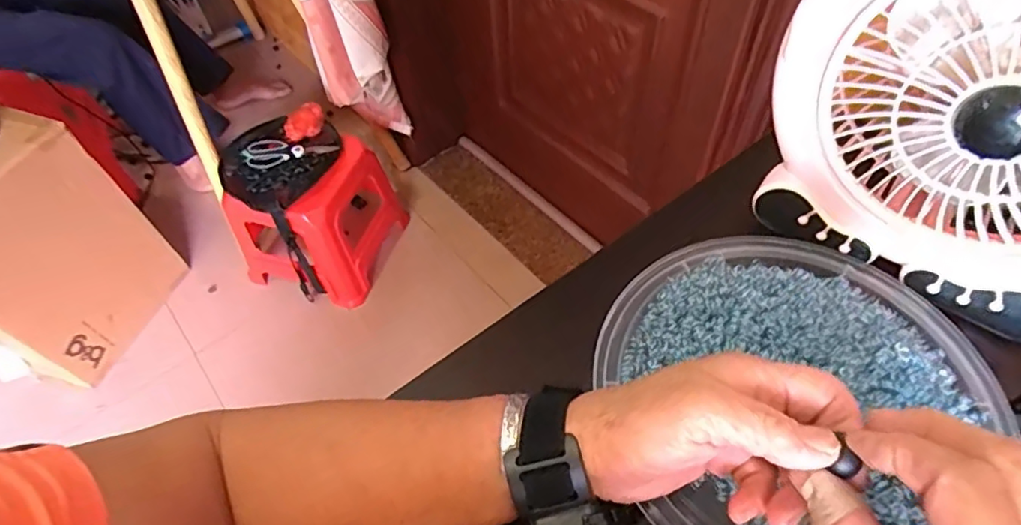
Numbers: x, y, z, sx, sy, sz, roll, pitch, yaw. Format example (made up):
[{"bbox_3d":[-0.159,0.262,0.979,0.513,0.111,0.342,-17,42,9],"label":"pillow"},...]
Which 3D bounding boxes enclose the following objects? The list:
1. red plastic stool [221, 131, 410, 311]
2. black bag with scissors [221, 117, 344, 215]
[{"bbox_3d":[-0.448,-0.114,1.283,0.301,0.275,0.278,11,55,11],"label":"red plastic stool"},{"bbox_3d":[-0.489,-0.222,1.205,0.245,0.045,0.244,23,59,19],"label":"black bag with scissors"}]

